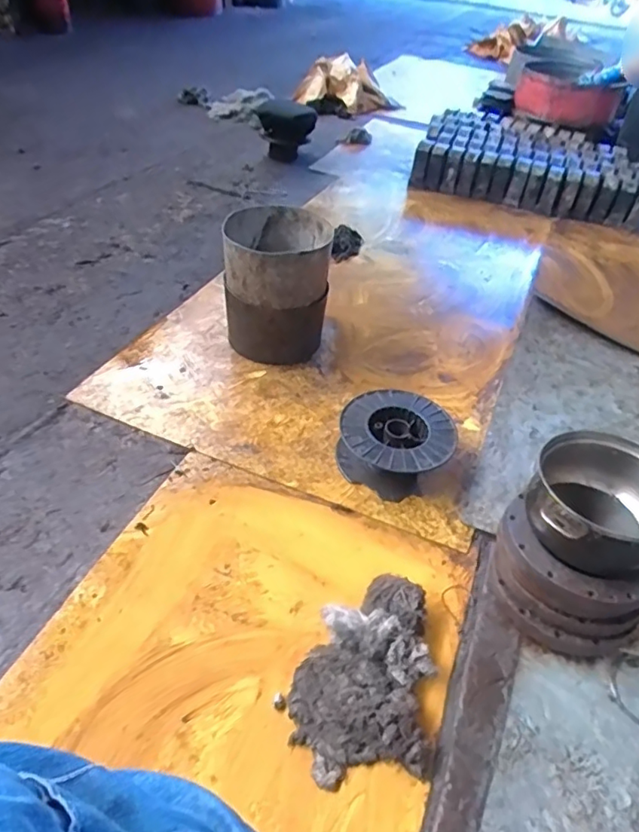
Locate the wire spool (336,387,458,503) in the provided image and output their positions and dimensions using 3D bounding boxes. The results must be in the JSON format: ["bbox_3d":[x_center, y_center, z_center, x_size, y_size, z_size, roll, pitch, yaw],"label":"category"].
[{"bbox_3d":[0.170,0.048,1.202,0.239,0.088,0.235,4,43,-3],"label":"wire spool"}]

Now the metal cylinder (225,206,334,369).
[{"bbox_3d":[-0.116,-0.355,1.504,0.269,0.304,0.300,2,44,-5],"label":"metal cylinder"}]

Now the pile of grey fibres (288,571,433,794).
[{"bbox_3d":[0.071,0.401,0.867,0.213,0.072,0.302,10,43,4],"label":"pile of grey fibres"}]

